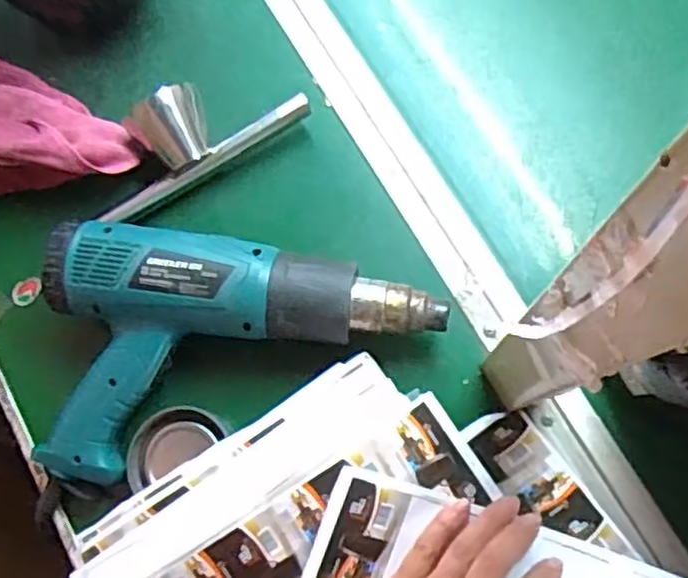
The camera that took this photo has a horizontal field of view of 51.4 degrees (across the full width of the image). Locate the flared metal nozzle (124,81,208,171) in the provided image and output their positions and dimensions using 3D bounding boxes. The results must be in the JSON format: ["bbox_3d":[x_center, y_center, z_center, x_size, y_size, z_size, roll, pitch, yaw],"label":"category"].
[{"bbox_3d":[-0.131,-0.118,0.552,0.058,0.050,0.056,-29,77,-3],"label":"flared metal nozzle"}]

